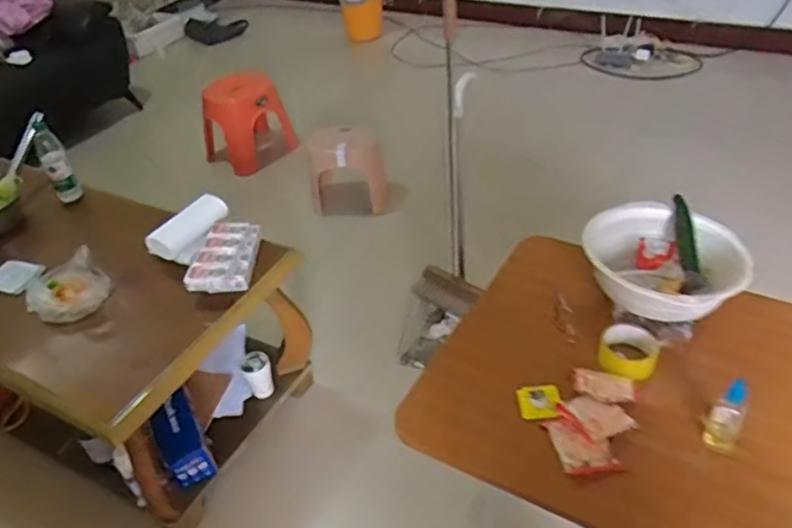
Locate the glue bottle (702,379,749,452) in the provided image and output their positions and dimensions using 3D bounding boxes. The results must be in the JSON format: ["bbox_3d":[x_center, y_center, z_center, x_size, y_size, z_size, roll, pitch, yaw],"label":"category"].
[{"bbox_3d":[0.479,0.213,0.953,0.046,0.137,0.043,17,44,26],"label":"glue bottle"}]

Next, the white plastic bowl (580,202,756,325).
[{"bbox_3d":[0.465,0.018,1.184,0.279,0.134,0.239,9,41,18],"label":"white plastic bowl"}]

